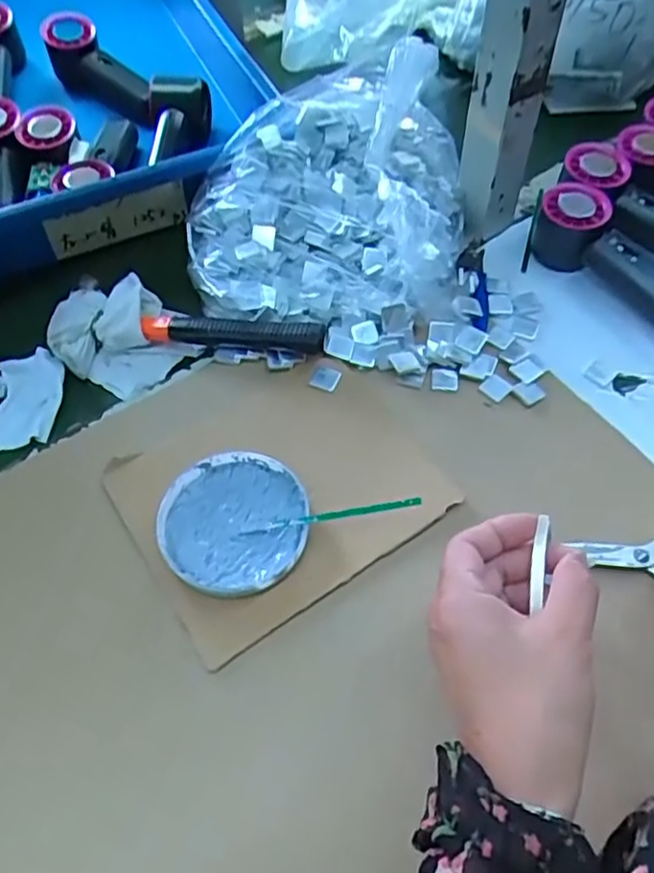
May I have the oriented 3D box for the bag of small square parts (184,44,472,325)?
[{"bbox_3d":[-0.002,-0.209,0.573,0.236,0.080,0.256,-3,57,1],"label":"bag of small square parts"}]

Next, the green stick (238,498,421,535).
[{"bbox_3d":[0.001,0.053,0.446,0.126,0.008,0.007,-12,59,18],"label":"green stick"}]

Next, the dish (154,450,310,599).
[{"bbox_3d":[-0.063,0.058,0.459,0.098,0.015,0.098,-2,57,2],"label":"dish"}]

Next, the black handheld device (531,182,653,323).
[{"bbox_3d":[0.245,-0.151,0.561,0.150,0.055,0.057,35,65,23],"label":"black handheld device"}]

